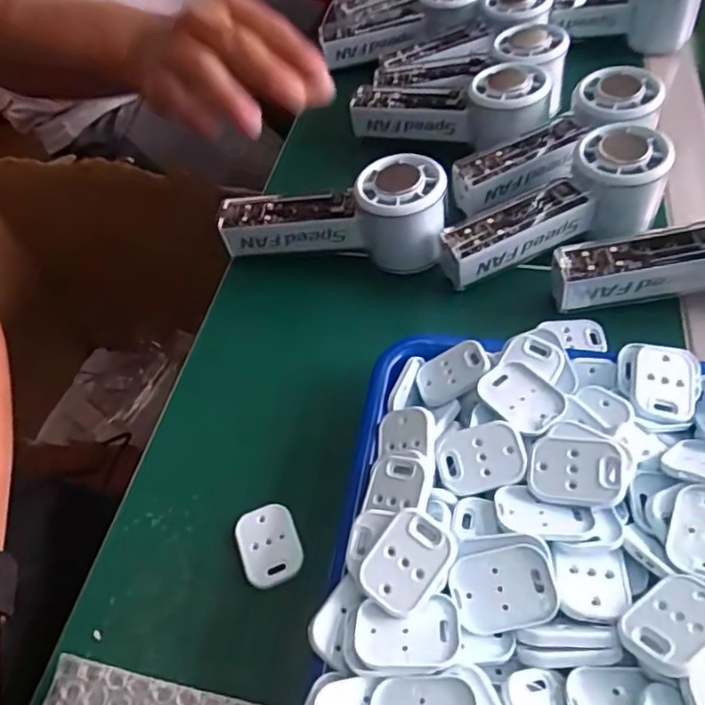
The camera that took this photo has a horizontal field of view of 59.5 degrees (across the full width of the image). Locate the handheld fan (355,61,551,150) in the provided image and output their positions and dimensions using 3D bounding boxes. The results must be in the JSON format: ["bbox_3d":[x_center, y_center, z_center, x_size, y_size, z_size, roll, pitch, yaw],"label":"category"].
[{"bbox_3d":[0.075,-0.188,0.482,0.157,0.047,0.052,6,53,25],"label":"handheld fan"}]

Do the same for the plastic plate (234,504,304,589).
[{"bbox_3d":[-0.042,0.097,0.310,0.030,0.004,0.038,-20,55,-11],"label":"plastic plate"}]

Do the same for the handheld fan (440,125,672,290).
[{"bbox_3d":[0.129,-0.090,0.403,0.144,0.051,0.053,-26,55,0],"label":"handheld fan"}]

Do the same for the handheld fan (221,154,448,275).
[{"bbox_3d":[-0.016,-0.091,0.409,0.150,0.052,0.053,-3,53,2],"label":"handheld fan"}]

